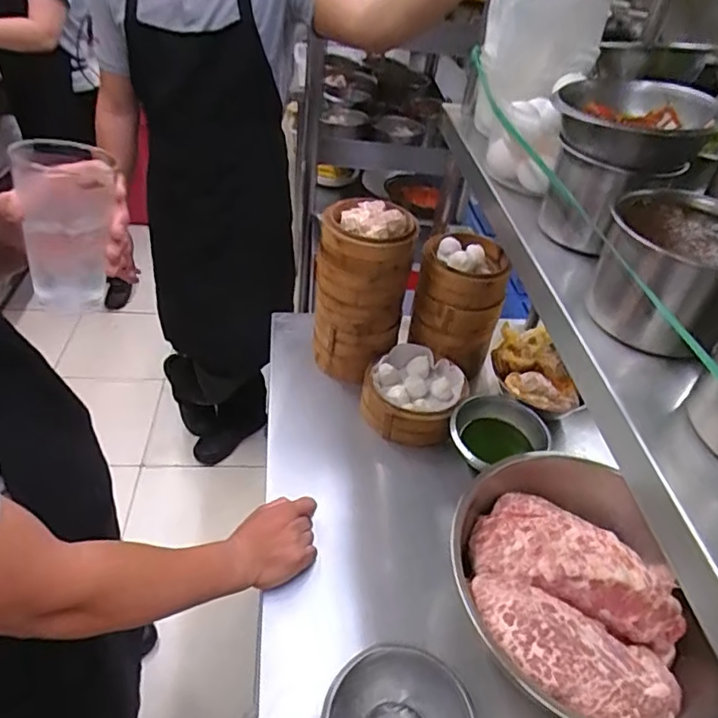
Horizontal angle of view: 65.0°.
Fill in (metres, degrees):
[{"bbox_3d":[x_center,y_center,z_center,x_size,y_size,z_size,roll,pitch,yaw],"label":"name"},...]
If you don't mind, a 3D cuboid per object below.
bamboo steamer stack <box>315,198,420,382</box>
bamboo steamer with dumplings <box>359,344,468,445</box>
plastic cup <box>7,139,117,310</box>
[{"bbox_3d":[0.003,-0.101,0.926,0.137,0.270,0.140,8,41,0],"label":"bamboo steamer stack"},{"bbox_3d":[0.091,0.059,0.929,0.151,0.082,0.170,22,43,16],"label":"bamboo steamer with dumplings"},{"bbox_3d":[-0.272,-0.124,0.538,0.085,0.152,0.079,-10,44,-19],"label":"plastic cup"}]

